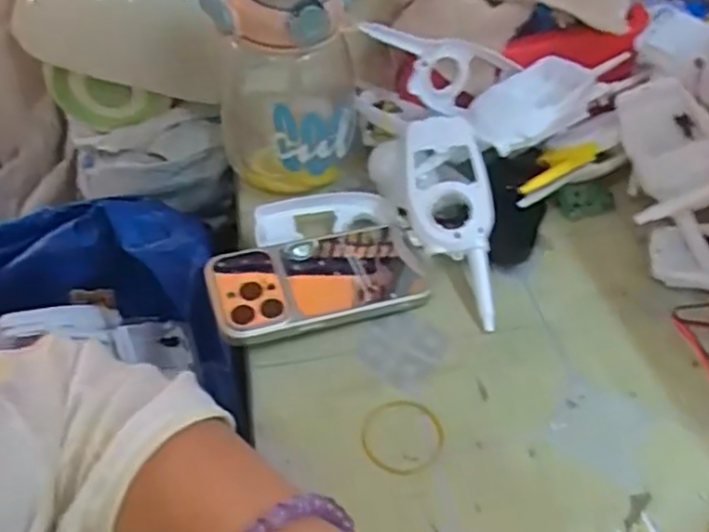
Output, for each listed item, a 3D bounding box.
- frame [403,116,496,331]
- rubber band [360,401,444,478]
[{"bbox_3d":[0.072,-0.032,0.486,0.062,0.030,0.160,-9,71,-7],"label":"frame"},{"bbox_3d":[0.028,0.100,0.399,0.048,0.004,0.049,-2,42,2],"label":"rubber band"}]

